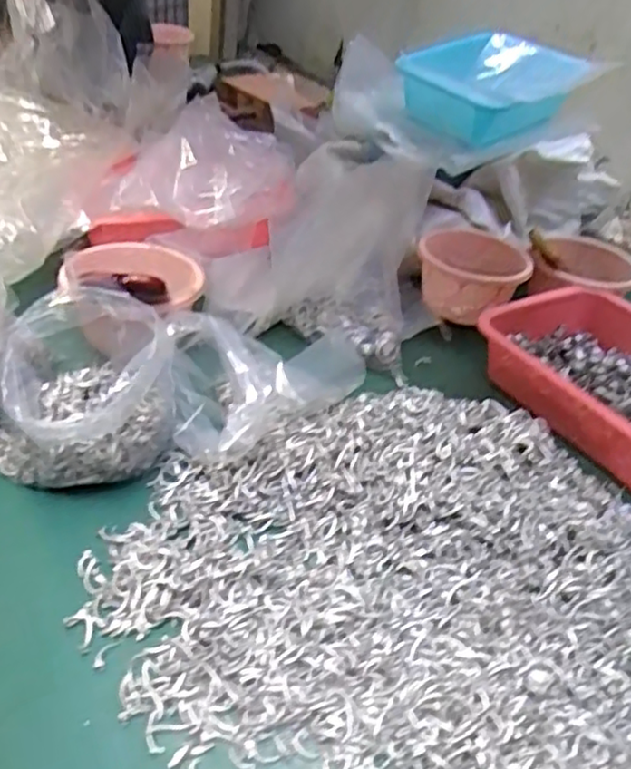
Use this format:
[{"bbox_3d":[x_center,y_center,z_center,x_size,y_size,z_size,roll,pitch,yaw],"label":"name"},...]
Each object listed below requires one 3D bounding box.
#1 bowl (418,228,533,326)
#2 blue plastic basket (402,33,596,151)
[{"bbox_3d":[0.208,-0.141,0.903,0.136,0.097,0.153,18,37,13],"label":"bowl"},{"bbox_3d":[0.245,-0.423,0.958,0.241,0.100,0.181,-21,45,-34],"label":"blue plastic basket"}]

